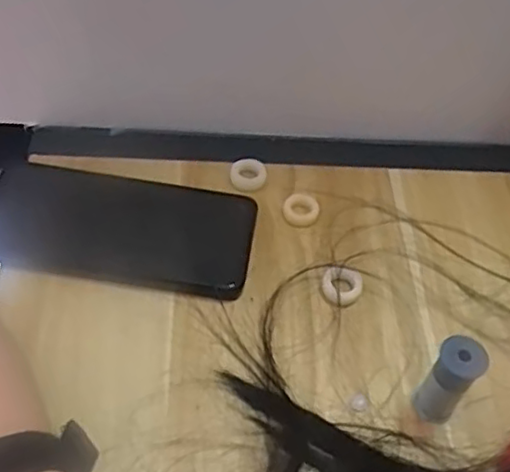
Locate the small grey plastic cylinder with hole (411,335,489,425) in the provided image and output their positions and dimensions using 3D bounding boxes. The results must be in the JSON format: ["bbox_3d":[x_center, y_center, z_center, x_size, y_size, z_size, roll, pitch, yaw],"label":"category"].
[{"bbox_3d":[0.094,0.071,0.320,0.021,0.051,0.020,3,50,-4],"label":"small grey plastic cylinder with hole"}]

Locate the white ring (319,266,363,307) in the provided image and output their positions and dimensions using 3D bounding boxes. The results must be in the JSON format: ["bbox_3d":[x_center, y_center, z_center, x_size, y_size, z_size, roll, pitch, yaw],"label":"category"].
[{"bbox_3d":[0.050,0.028,0.379,0.024,0.005,0.023,3,50,-4],"label":"white ring"}]

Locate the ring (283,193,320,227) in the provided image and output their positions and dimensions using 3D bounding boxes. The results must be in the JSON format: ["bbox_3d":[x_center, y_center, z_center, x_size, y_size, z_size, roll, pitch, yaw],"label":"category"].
[{"bbox_3d":[0.029,-0.017,0.416,0.023,0.004,0.027,7,50,0],"label":"ring"}]

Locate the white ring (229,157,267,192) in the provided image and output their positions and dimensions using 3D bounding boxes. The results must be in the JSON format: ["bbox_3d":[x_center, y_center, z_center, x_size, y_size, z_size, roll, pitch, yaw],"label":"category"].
[{"bbox_3d":[-0.004,-0.042,0.432,0.023,0.004,0.029,-6,51,-11],"label":"white ring"}]

